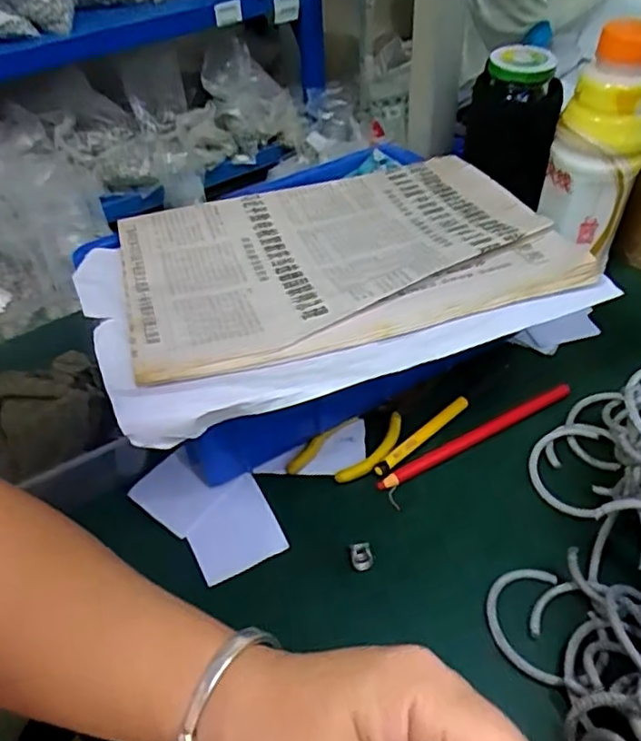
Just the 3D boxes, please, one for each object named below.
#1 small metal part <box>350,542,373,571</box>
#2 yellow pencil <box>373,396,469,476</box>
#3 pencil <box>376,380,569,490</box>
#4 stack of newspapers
[{"bbox_3d":[0.024,0.109,0.366,0.012,0.009,0.012,-8,46,-2],"label":"small metal part"},{"bbox_3d":[0.070,0.043,0.418,0.087,0.006,0.007,-35,52,-25],"label":"yellow pencil"},{"bbox_3d":[0.106,0.043,0.418,0.156,0.005,0.009,-24,48,-17],"label":"pencil"},{"bbox_3d":[-0.001,-0.070,0.395,0.282,0.024,0.219,-19,47,-12],"label":"stack of newspapers"}]

